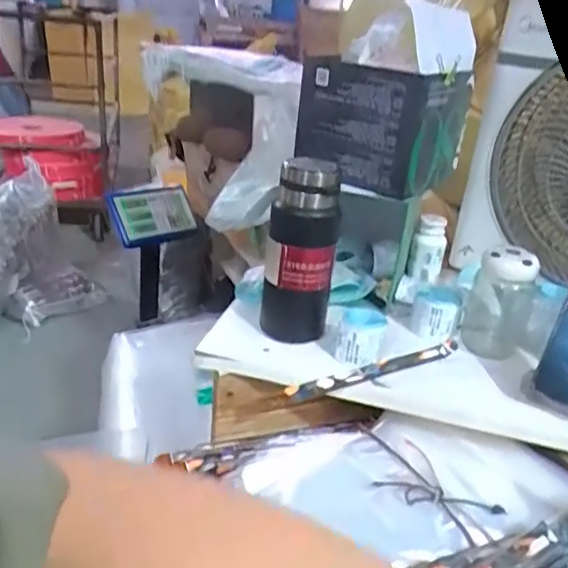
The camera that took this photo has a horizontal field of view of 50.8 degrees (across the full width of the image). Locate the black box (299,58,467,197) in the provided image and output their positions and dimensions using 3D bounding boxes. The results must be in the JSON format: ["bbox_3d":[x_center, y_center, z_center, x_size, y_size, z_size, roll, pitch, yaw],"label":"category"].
[{"bbox_3d":[0.133,-0.218,0.804,0.170,0.139,0.163,23,30,31],"label":"black box"}]

